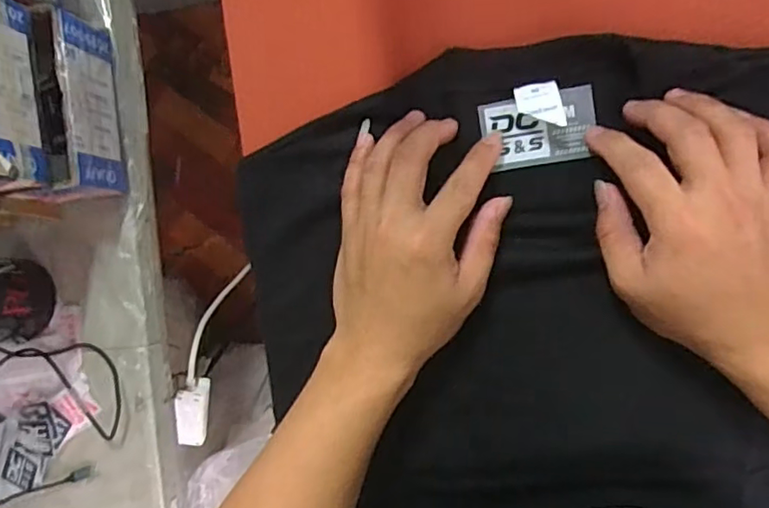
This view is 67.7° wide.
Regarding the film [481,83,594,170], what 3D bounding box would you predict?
[{"bbox_3d":[0.096,-0.077,0.355,0.067,0.005,0.043,-8,88,10],"label":"film"}]

